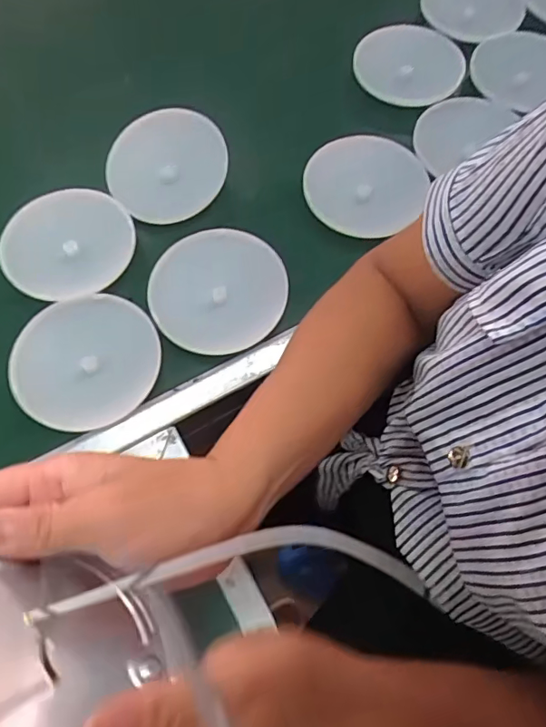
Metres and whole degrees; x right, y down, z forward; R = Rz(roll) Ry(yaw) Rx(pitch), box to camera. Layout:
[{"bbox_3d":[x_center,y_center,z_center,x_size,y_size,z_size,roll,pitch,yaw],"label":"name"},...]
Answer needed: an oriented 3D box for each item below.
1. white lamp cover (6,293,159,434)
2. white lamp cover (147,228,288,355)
[{"bbox_3d":[-0.145,-0.003,0.408,0.099,0.022,0.110,21,67,9],"label":"white lamp cover"},{"bbox_3d":[-0.047,-0.059,0.435,0.109,0.027,0.103,-31,69,-13],"label":"white lamp cover"}]

